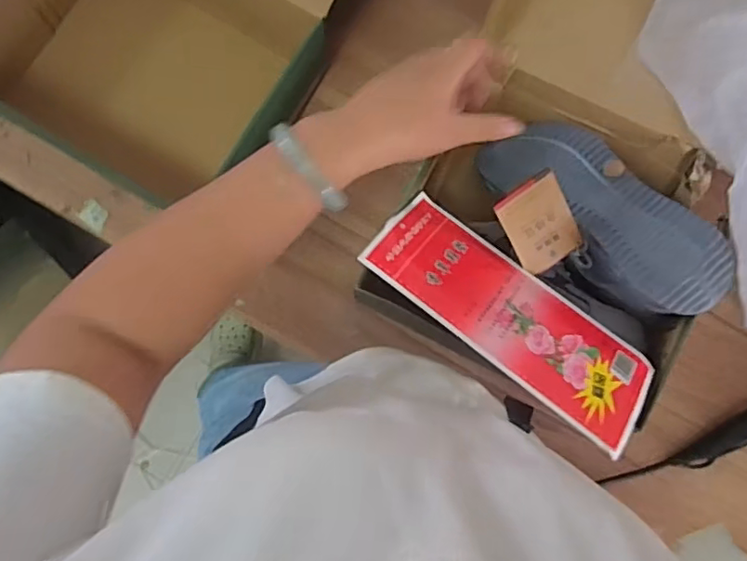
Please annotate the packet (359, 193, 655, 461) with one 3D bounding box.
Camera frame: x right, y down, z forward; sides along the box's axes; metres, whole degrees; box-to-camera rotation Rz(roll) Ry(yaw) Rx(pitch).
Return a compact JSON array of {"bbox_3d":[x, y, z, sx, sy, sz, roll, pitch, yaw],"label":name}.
[{"bbox_3d":[0.136,0.033,0.569,0.295,0.011,0.124,39,55,7],"label":"packet"}]

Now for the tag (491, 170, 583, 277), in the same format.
[{"bbox_3d":[0.168,-0.055,0.590,0.068,0.013,0.096,-33,122,0],"label":"tag"}]

